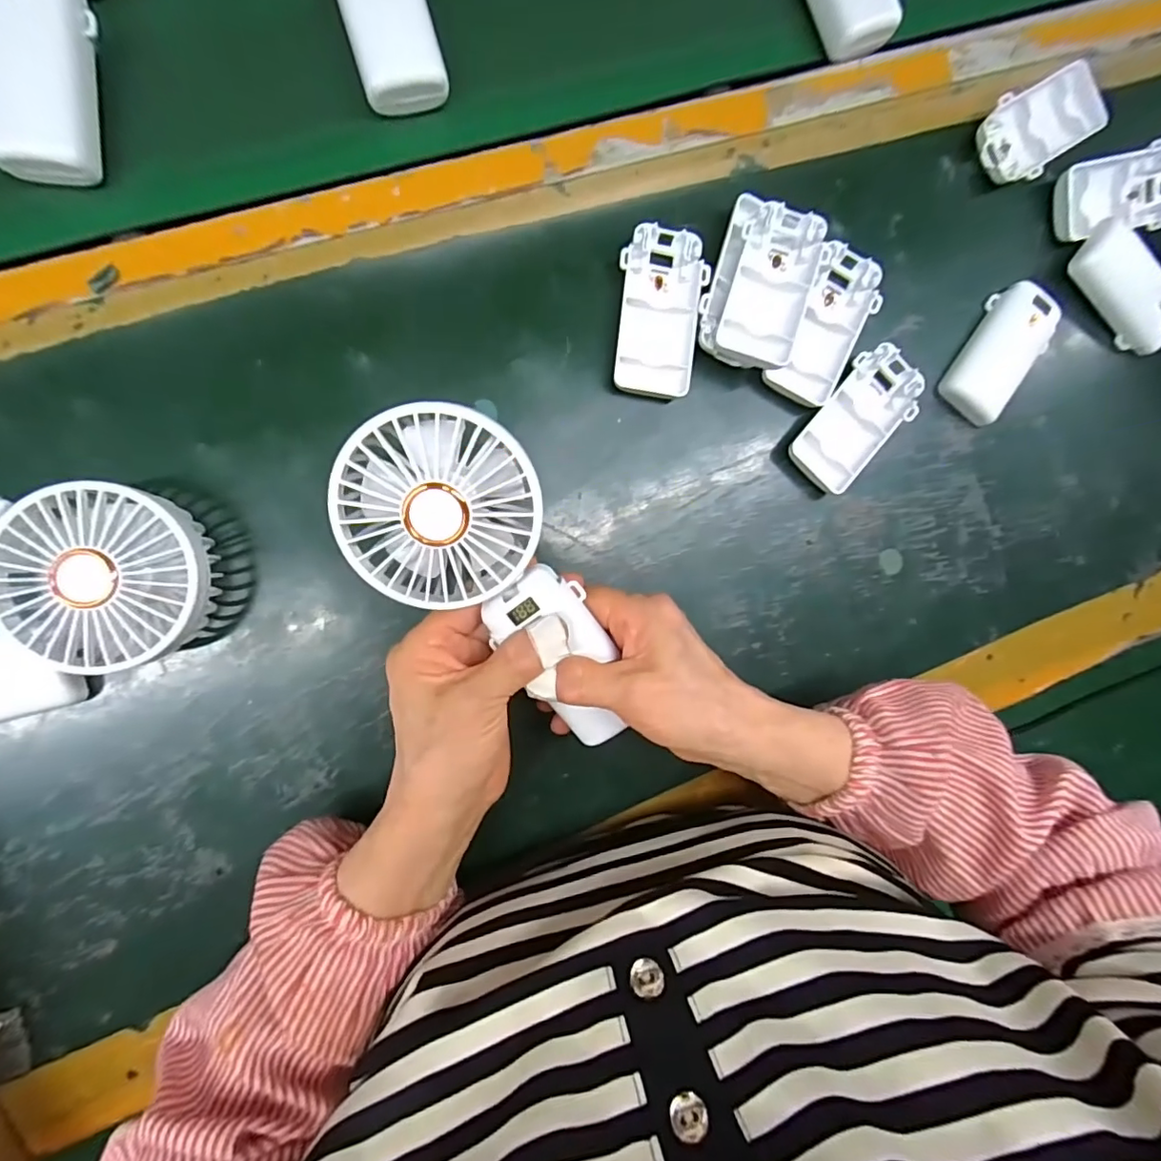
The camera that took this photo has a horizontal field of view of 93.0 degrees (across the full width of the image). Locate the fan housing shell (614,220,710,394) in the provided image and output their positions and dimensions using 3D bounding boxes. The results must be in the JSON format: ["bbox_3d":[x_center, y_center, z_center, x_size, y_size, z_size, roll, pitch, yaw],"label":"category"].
[{"bbox_3d":[0.046,-0.157,0.326,0.047,0.015,0.094,6,90,-9],"label":"fan housing shell"}]

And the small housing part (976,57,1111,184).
[{"bbox_3d":[0.305,-0.301,0.366,0.095,0.014,0.049,-35,96,-7],"label":"small housing part"}]

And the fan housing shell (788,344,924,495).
[{"bbox_3d":[0.174,-0.101,0.347,0.048,0.014,0.097,41,85,-8],"label":"fan housing shell"}]

